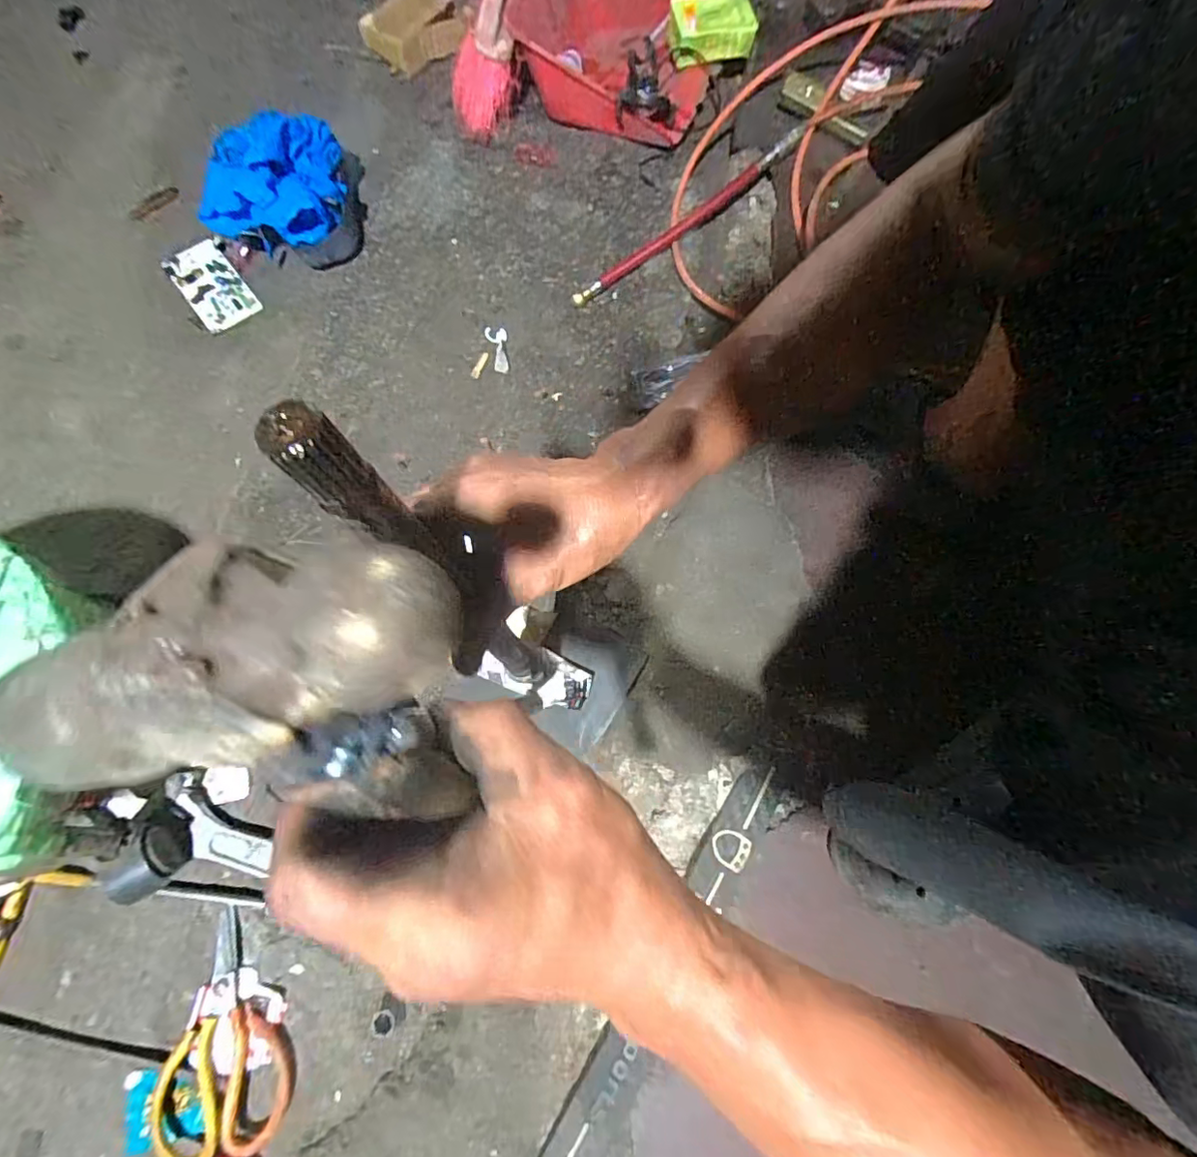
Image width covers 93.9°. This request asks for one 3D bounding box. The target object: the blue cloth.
[{"bbox_3d":[-0.411,-0.484,0.704,0.199,0.097,0.180,-8,71,1],"label":"blue cloth"}]

